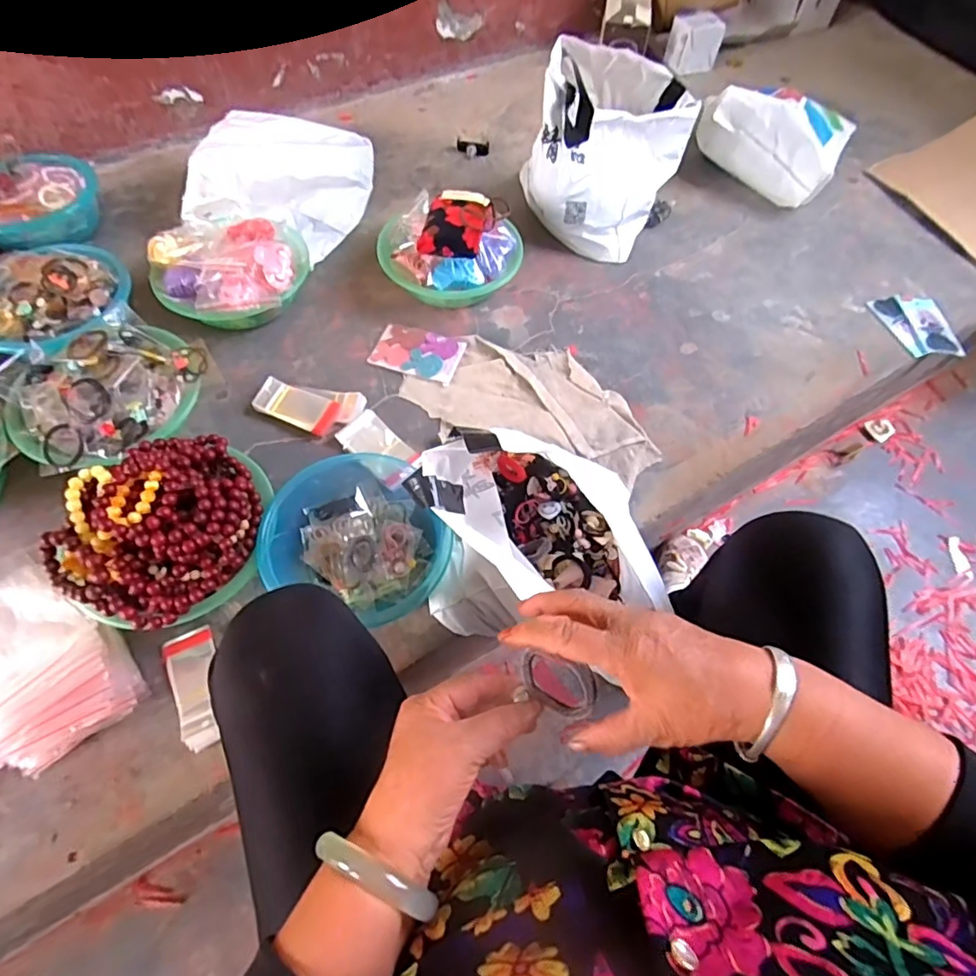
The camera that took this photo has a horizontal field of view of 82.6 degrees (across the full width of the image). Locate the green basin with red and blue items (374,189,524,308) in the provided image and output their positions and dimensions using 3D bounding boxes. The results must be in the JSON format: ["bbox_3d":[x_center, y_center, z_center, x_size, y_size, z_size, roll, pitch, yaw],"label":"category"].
[{"bbox_3d":[-0.063,-0.413,0.941,0.240,0.147,0.209,5,60,1],"label":"green basin with red and blue items"}]

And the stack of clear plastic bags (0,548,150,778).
[{"bbox_3d":[-0.510,0.187,0.625,0.143,0.070,0.241,-39,70,-21],"label":"stack of clear plastic bags"}]

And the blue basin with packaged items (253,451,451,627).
[{"bbox_3d":[-0.174,0.059,0.704,0.215,0.074,0.238,-28,66,-17],"label":"blue basin with packaged items"}]

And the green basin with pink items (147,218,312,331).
[{"bbox_3d":[-0.411,-0.349,0.901,0.238,0.108,0.218,-17,63,-13],"label":"green basin with pink items"}]

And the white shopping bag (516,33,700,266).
[{"bbox_3d":[0.226,-0.628,1.016,0.230,0.250,0.301,27,63,11],"label":"white shopping bag"}]

